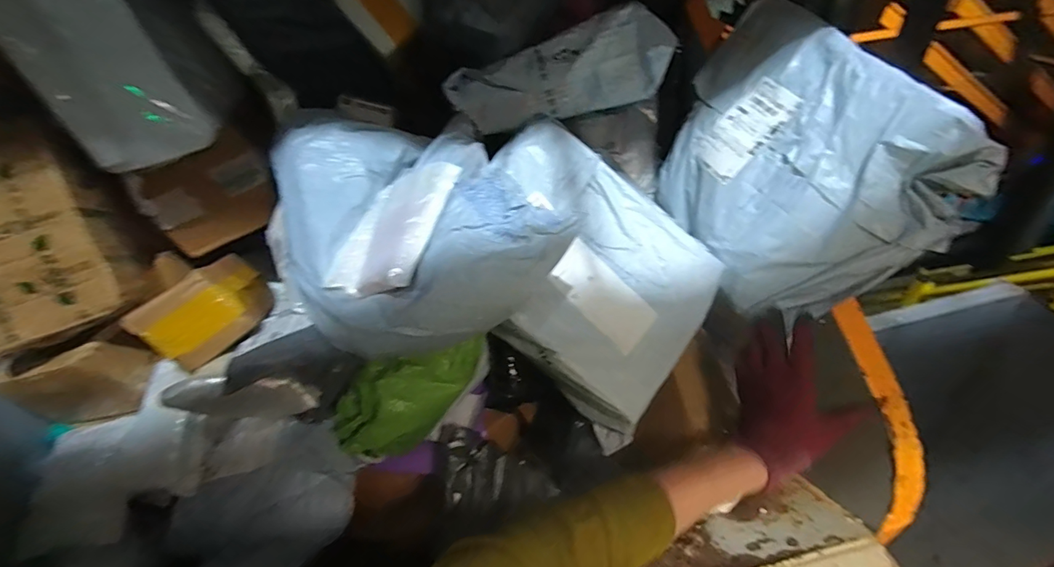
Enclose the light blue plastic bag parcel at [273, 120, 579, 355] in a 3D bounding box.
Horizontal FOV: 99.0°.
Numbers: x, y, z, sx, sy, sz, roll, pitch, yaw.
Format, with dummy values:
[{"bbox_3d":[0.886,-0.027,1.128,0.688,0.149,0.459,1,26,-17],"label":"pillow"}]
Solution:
[{"bbox_3d":[-0.126,-0.046,0.490,0.236,0.187,0.298,-25,41,-22],"label":"light blue plastic bag parcel"}]

